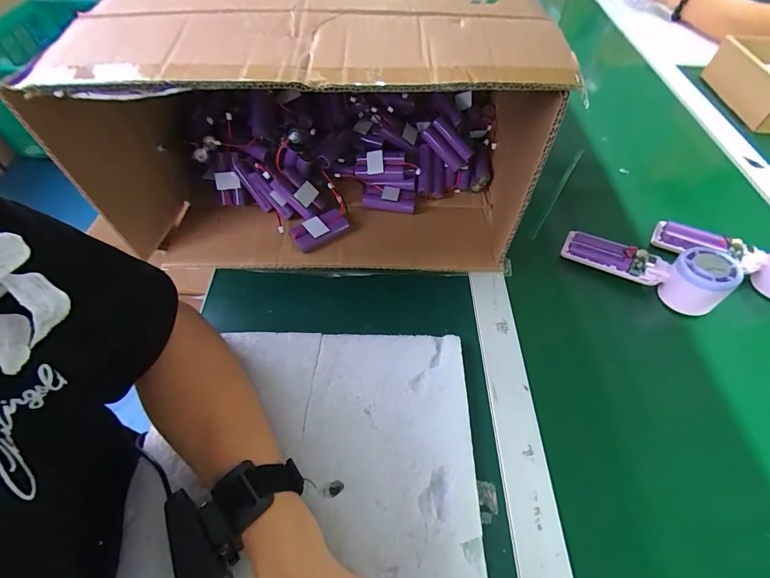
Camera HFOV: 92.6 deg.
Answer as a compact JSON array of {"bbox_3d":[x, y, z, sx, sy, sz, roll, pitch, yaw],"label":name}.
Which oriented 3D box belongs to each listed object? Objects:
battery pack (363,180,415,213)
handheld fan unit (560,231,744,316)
[{"bbox_3d":[0.005,-0.121,0.480,0.066,0.018,0.038,1,57,1],"label":"battery pack"},{"bbox_3d":[0.296,-0.027,0.427,0.162,0.051,0.051,22,59,28],"label":"handheld fan unit"}]

